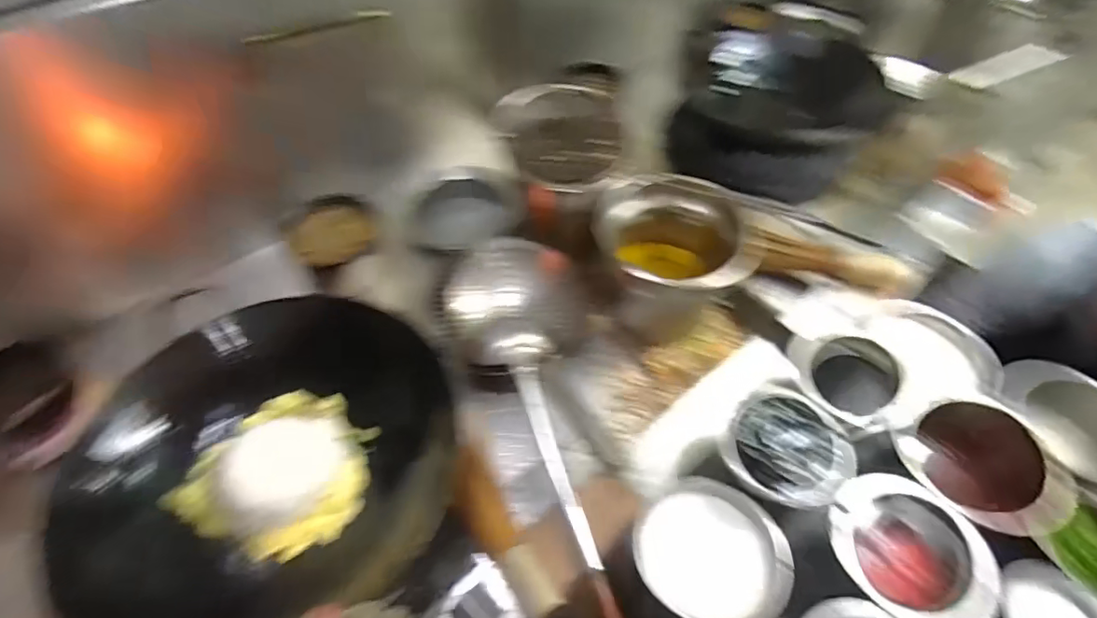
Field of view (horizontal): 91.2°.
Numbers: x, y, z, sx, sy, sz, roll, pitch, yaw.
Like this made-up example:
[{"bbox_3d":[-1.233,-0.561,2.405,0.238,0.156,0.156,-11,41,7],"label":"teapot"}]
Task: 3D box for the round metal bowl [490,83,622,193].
[{"bbox_3d":[0.018,-0.307,0.957,0.213,0.088,0.208,-1,53,1],"label":"round metal bowl"}]

